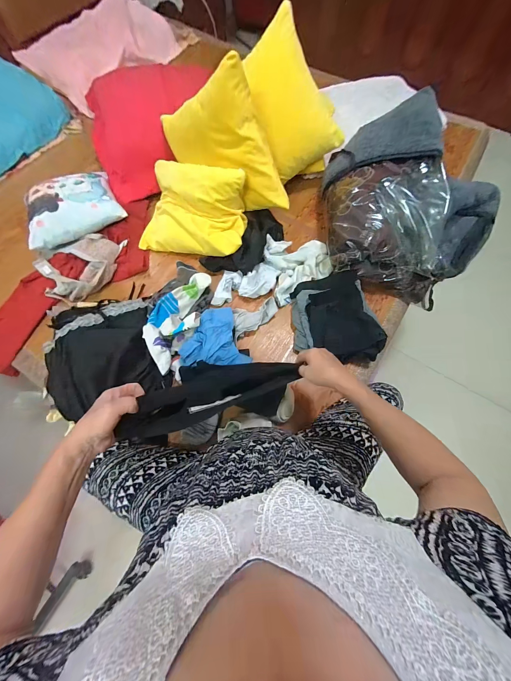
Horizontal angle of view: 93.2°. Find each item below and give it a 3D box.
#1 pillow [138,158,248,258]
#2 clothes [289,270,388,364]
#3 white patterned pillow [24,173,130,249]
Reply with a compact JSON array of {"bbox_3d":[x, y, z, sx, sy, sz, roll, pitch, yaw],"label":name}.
[{"bbox_3d":[-0.202,-0.428,0.763,0.342,0.153,0.239,12,71,5],"label":"pillow"},{"bbox_3d":[0.228,-0.065,0.697,0.228,0.097,0.253,-3,71,0],"label":"clothes"},{"bbox_3d":[-0.621,-0.450,0.812,0.297,0.083,0.253,-30,73,-9],"label":"white patterned pillow"}]

